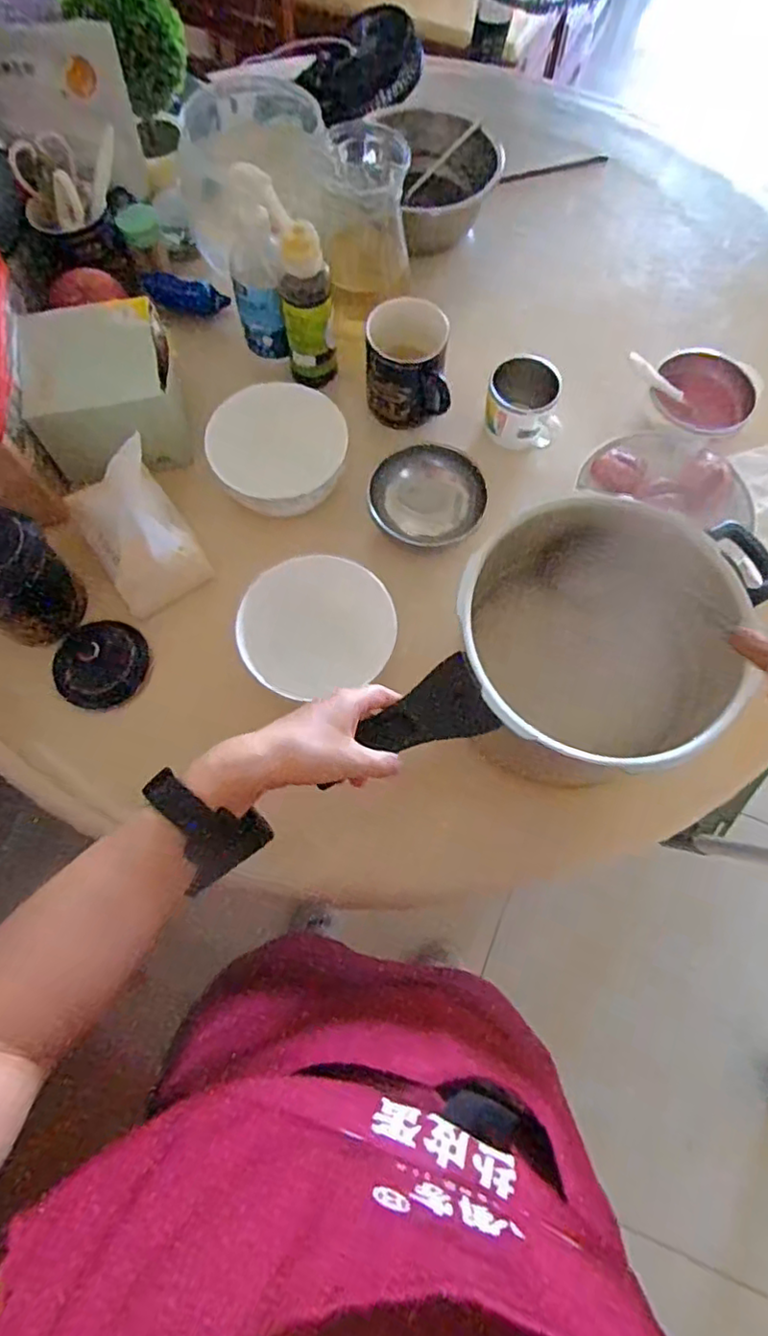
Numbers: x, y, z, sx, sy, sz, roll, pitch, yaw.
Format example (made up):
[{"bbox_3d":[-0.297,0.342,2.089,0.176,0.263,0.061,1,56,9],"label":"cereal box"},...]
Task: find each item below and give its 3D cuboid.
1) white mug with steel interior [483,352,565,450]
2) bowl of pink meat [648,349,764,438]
[{"bbox_3d":[0.158,-0.304,0.729,0.081,0.075,0.077,4,71,-1],"label":"white mug with steel interior"},{"bbox_3d":[0.372,-0.312,0.742,0.114,0.047,0.123,1,71,-2],"label":"bowl of pink meat"}]

